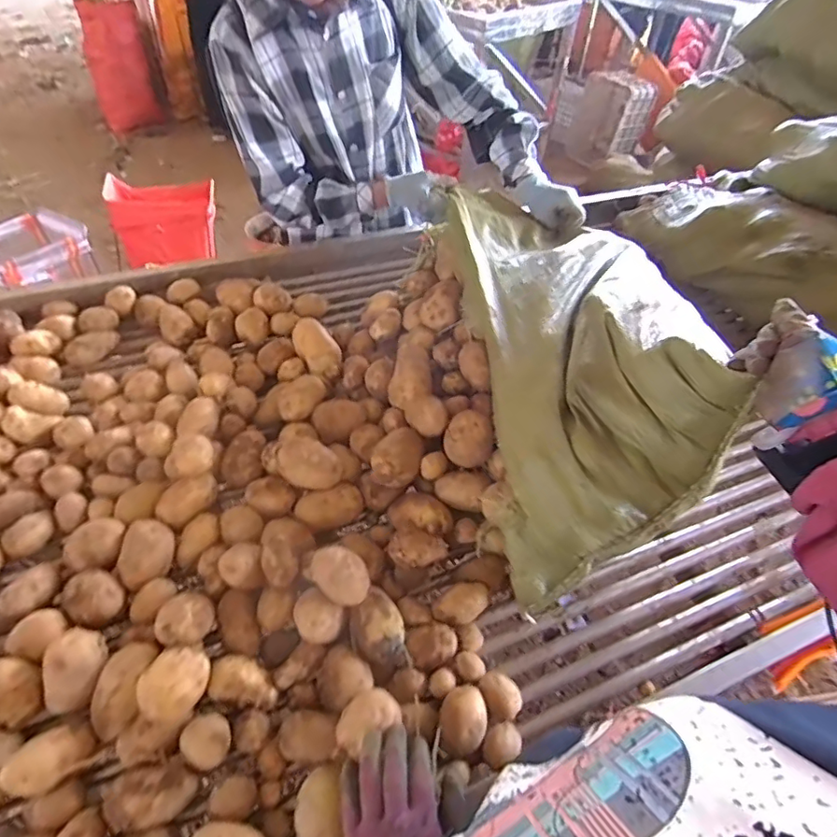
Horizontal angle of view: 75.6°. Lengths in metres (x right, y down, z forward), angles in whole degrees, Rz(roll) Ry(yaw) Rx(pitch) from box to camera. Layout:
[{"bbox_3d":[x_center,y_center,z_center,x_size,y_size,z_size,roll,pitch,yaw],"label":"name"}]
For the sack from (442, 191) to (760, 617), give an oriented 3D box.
[{"bbox_3d":[0.218,-0.133,0.778,0.247,0.260,0.672,-2,53,-7],"label":"sack"}]

